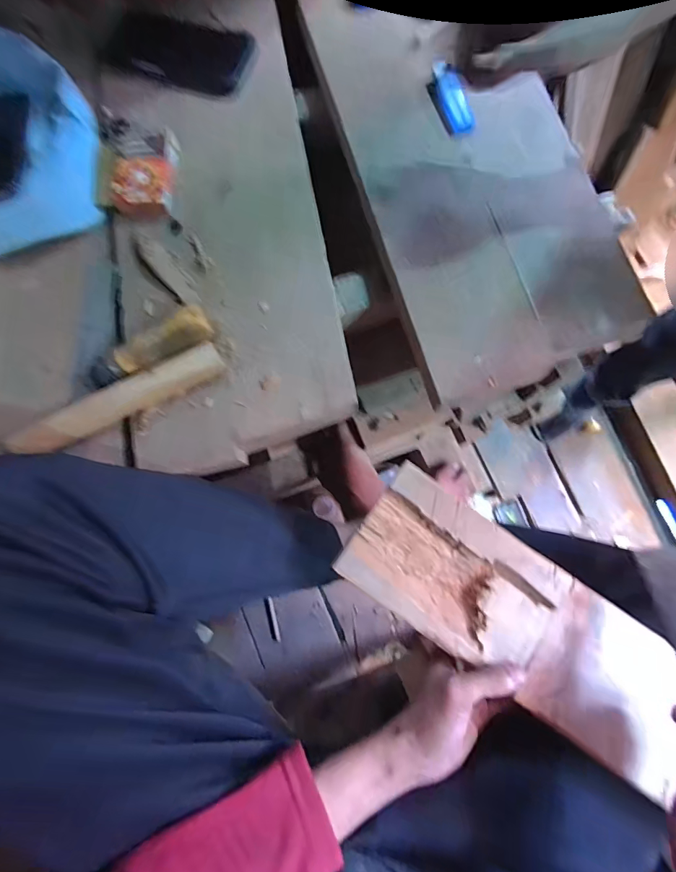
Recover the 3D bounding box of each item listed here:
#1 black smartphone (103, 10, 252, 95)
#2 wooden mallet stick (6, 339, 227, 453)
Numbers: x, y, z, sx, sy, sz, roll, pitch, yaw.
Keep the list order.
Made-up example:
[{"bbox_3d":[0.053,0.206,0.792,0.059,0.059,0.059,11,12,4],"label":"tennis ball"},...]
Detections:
[{"bbox_3d":[-0.183,-0.436,0.459,0.166,0.010,0.085,17,79,4],"label":"black smartphone"},{"bbox_3d":[-0.203,-0.032,0.376,0.200,0.014,0.030,-25,79,-4],"label":"wooden mallet stick"}]

